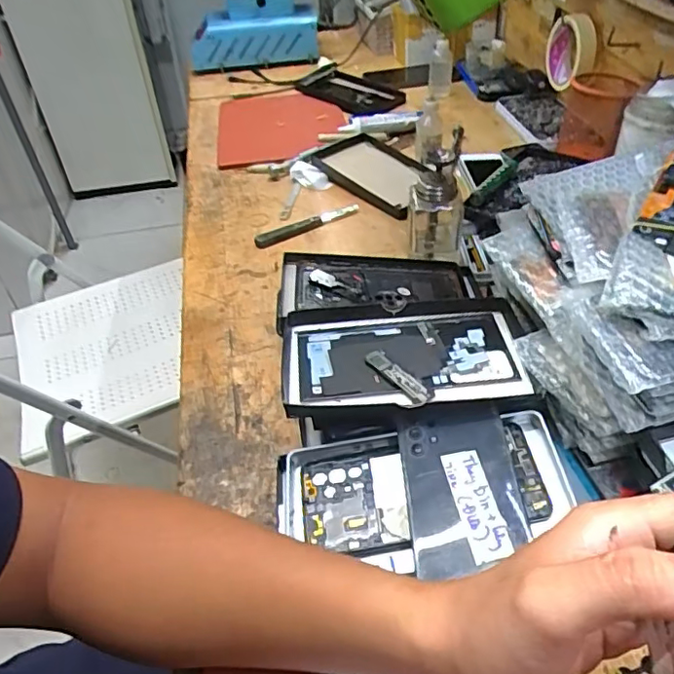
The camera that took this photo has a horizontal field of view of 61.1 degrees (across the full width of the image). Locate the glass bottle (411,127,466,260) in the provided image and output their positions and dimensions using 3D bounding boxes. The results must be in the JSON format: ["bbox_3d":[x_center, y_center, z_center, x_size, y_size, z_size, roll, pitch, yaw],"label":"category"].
[{"bbox_3d":[0.101,-0.129,0.579,0.055,0.122,0.051,2,43,7],"label":"glass bottle"}]

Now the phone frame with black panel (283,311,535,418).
[{"bbox_3d":[0.049,0.019,0.434,0.176,0.017,0.101,-6,44,0],"label":"phone frame with black panel"}]

